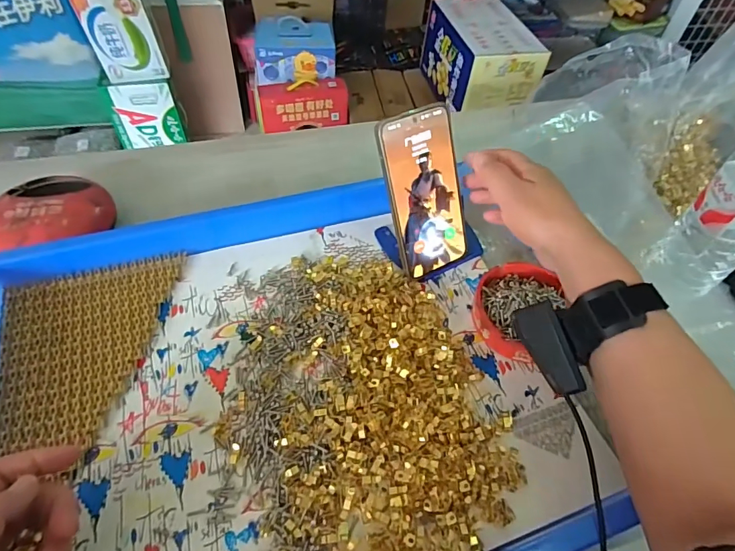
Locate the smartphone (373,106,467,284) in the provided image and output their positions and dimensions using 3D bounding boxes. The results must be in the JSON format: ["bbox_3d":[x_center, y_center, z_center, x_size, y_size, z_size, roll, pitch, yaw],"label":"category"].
[{"bbox_3d":[0.056,-0.076,0.424,0.075,0.156,0.006,-25,28,-19],"label":"smartphone"}]

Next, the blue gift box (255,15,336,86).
[{"bbox_3d":[-0.246,-0.764,1.524,0.268,0.149,0.162,-1,52,-5],"label":"blue gift box"}]

